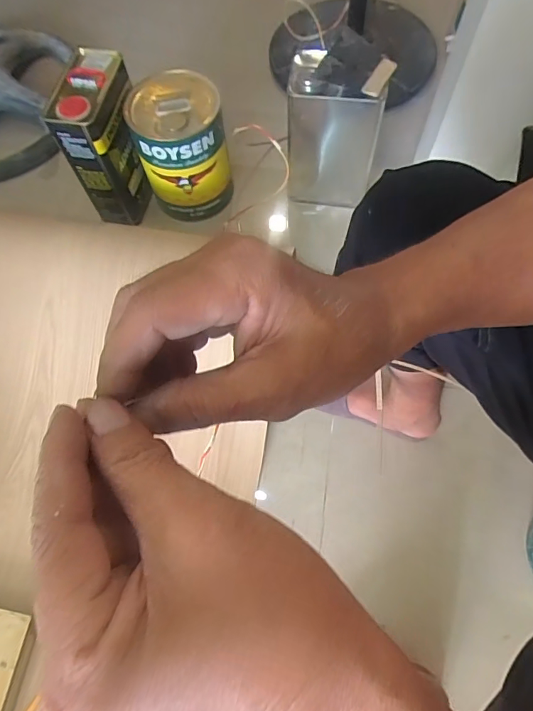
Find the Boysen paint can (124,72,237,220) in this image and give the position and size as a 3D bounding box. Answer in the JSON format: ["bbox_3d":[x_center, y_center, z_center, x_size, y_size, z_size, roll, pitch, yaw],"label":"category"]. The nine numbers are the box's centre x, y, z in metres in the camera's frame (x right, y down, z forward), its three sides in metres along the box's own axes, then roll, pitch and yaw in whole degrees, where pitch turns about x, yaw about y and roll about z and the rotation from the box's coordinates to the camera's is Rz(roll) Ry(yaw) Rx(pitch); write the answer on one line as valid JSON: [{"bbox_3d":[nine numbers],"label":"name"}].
[{"bbox_3d":[-0.157,-0.387,0.851,0.159,0.193,0.162,-15,68,-4],"label":"Boysen paint can"}]

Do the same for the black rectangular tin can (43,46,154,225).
[{"bbox_3d":[-0.287,-0.394,0.845,0.102,0.245,0.175,4,68,4],"label":"black rectangular tin can"}]

